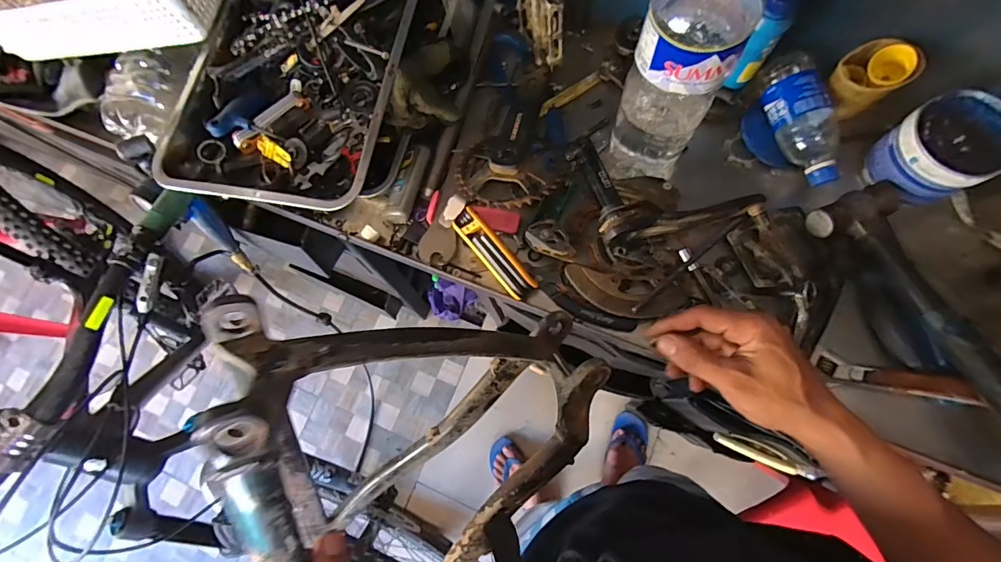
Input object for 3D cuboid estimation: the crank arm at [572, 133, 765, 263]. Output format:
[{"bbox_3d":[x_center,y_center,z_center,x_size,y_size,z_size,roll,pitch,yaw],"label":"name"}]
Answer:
[{"bbox_3d":[0.203,-0.131,0.546,0.205,0.047,0.156,-20,74,0],"label":"crank arm"}]

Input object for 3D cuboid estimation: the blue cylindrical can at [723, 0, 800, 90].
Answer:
[{"bbox_3d":[0.309,-0.288,0.531,0.043,0.133,0.051,9,77,8],"label":"blue cylindrical can"}]

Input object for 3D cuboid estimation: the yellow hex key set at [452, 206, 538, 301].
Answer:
[{"bbox_3d":[-0.010,-0.033,0.560,0.033,0.029,0.130,-39,75,-5],"label":"yellow hex key set"}]

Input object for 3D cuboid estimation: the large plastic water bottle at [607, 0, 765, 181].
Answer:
[{"bbox_3d":[0.184,-0.207,0.458,0.086,0.319,0.094,34,81,13],"label":"large plastic water bottle"}]

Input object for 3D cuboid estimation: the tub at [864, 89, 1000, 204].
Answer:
[{"bbox_3d":[0.504,-0.149,0.512,0.103,0.074,0.101,-25,74,-1],"label":"tub"}]

